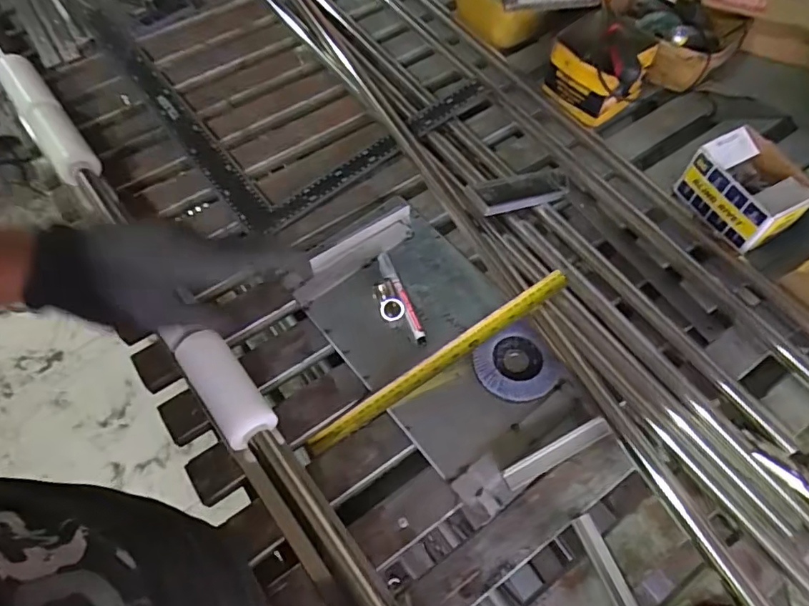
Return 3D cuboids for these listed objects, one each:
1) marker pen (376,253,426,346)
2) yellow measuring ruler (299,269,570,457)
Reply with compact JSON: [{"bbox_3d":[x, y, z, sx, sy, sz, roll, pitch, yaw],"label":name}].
[{"bbox_3d":[-0.003,-0.008,0.647,0.017,0.019,0.130,-22,62,-10],"label":"marker pen"},{"bbox_3d":[0.035,0.067,0.594,0.333,0.015,0.018,-34,64,-1],"label":"yellow measuring ruler"}]

